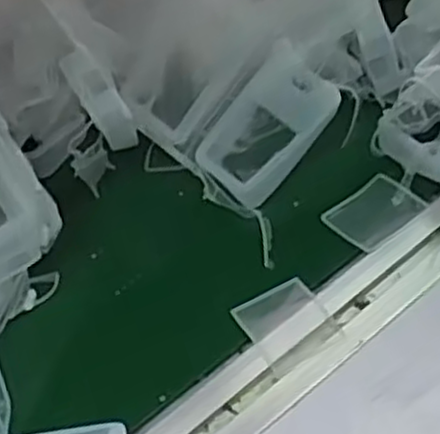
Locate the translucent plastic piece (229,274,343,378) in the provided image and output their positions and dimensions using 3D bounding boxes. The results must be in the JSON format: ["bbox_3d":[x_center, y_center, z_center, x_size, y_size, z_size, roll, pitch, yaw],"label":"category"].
[{"bbox_3d":[0.038,0.058,0.423,0.046,0.005,0.051,-21,46,-17],"label":"translucent plastic piece"}]

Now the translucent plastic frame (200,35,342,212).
[{"bbox_3d":[0.032,-0.060,0.504,0.058,0.011,0.101,36,85,22],"label":"translucent plastic frame"}]

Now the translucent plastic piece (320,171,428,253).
[{"bbox_3d":[0.095,-0.004,0.477,0.052,0.005,0.042,-33,54,-21],"label":"translucent plastic piece"}]

